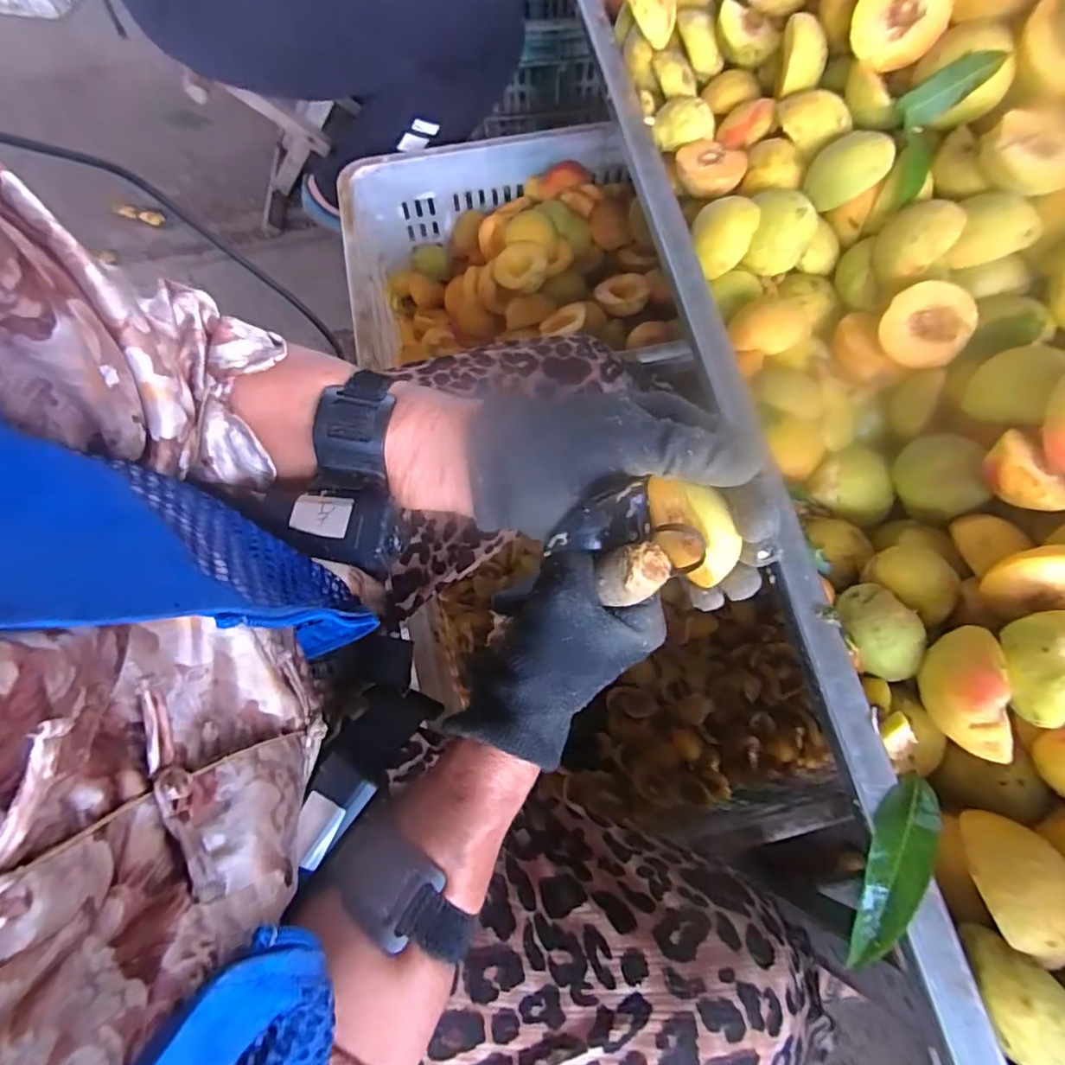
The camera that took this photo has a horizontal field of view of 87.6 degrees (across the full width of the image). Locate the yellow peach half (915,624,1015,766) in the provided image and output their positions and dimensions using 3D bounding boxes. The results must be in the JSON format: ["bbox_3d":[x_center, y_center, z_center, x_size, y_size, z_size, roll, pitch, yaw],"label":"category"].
[{"bbox_3d":[0.221,0.078,0.280,0.027,0.035,0.063,5,68,2],"label":"yellow peach half"}]

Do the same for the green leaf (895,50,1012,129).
[{"bbox_3d":[0.288,-0.307,0.384,0.012,0.059,0.025,-43,109,-38],"label":"green leaf"}]

